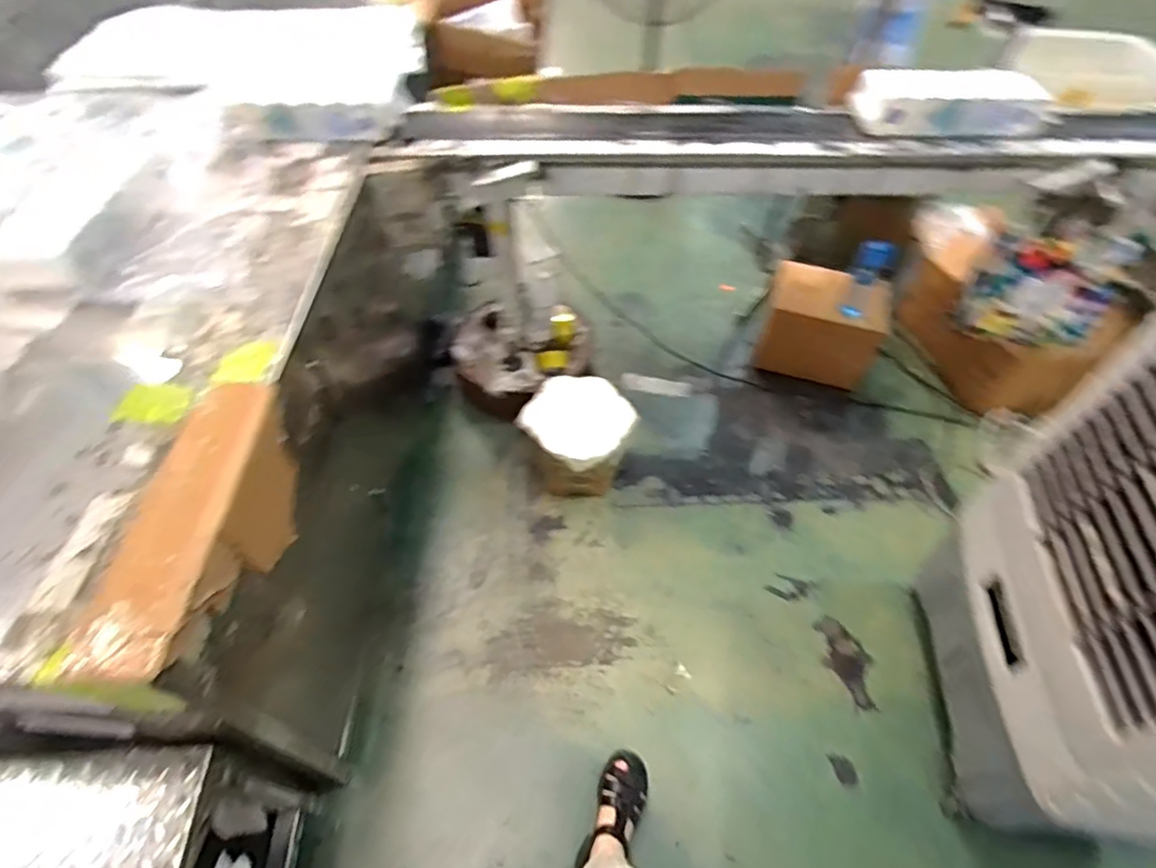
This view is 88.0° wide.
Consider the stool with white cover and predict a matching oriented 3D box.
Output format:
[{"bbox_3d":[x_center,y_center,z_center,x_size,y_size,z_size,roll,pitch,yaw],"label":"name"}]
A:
[{"bbox_3d":[0.006,0.010,1.692,0.275,0.232,0.280,1,52,-1],"label":"stool with white cover"}]

